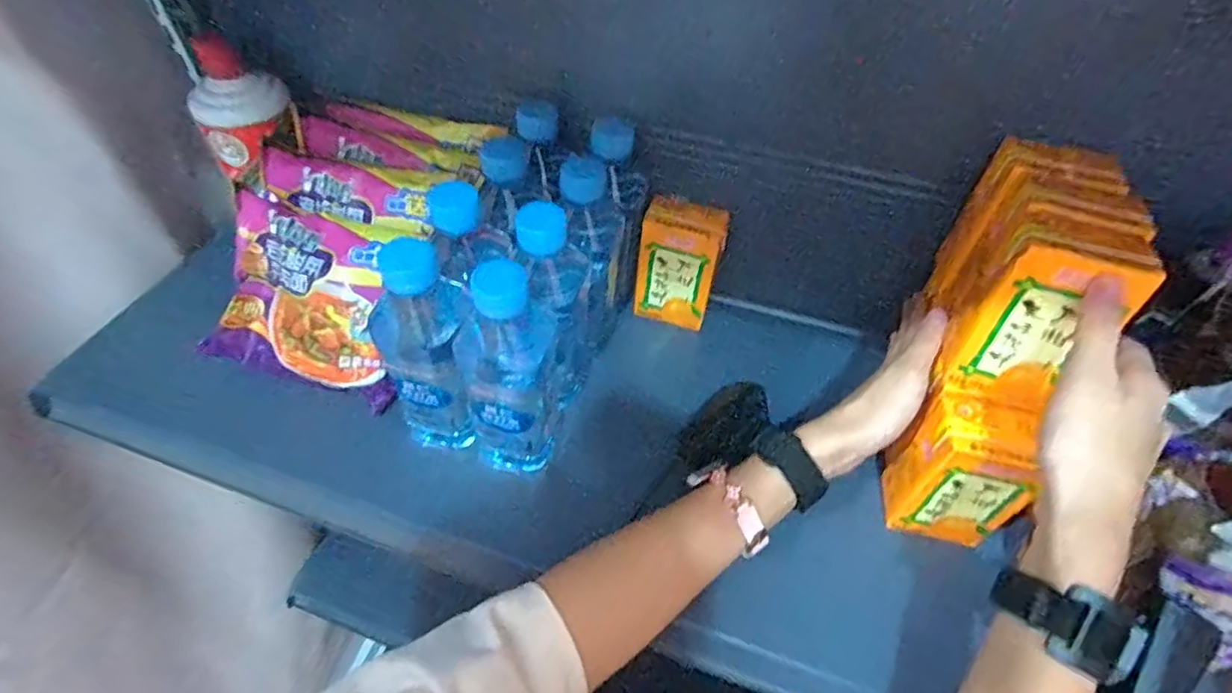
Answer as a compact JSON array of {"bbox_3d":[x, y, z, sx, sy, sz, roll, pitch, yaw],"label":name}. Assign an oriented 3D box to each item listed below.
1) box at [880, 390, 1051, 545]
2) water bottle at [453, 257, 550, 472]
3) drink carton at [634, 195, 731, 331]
[{"bbox_3d":[0.232,0.087,0.398,0.071,0.110,0.049,15,51,10],"label":"box"},{"bbox_3d":[-0.075,0.023,0.398,0.052,0.176,0.052,-10,51,-10],"label":"water bottle"},{"bbox_3d":[0.056,-0.074,0.516,0.067,0.113,0.039,11,51,7],"label":"drink carton"}]

